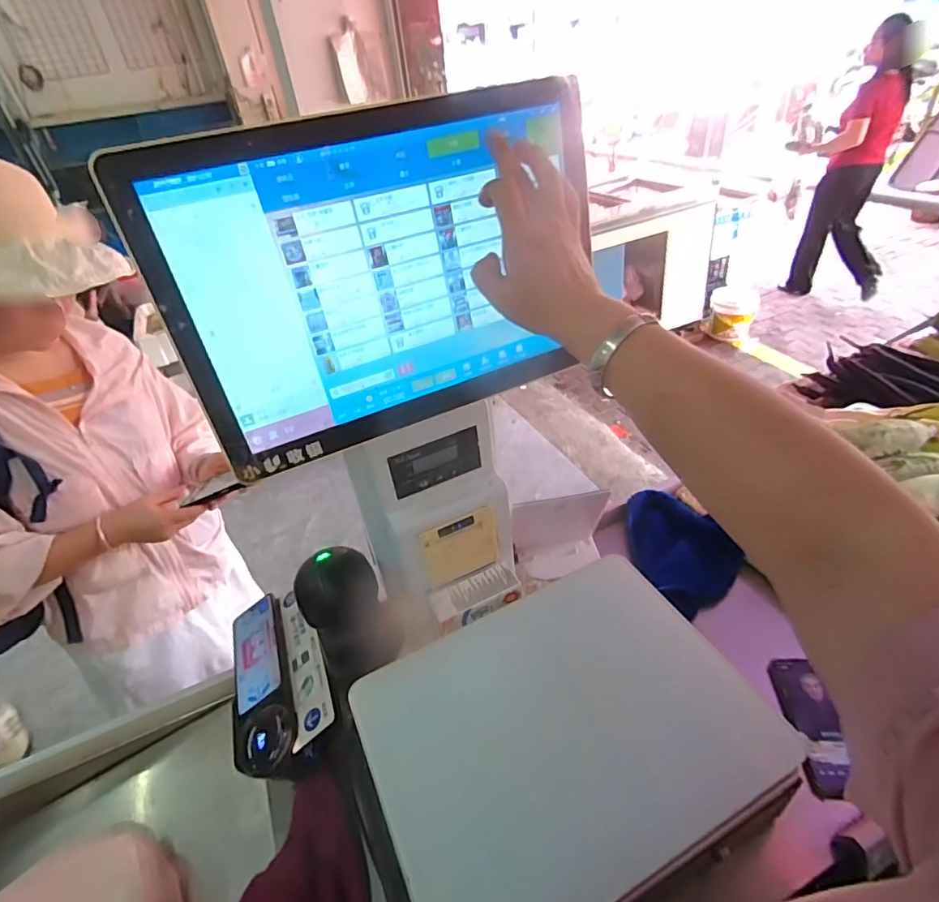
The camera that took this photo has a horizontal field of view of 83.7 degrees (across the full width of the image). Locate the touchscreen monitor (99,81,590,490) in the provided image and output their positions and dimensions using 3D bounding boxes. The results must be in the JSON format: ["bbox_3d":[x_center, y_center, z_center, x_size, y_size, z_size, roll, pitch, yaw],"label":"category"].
[{"bbox_3d":[-0.057,-0.141,0.437,0.355,0.240,0.054,-21,40,-16],"label":"touchscreen monitor"}]

